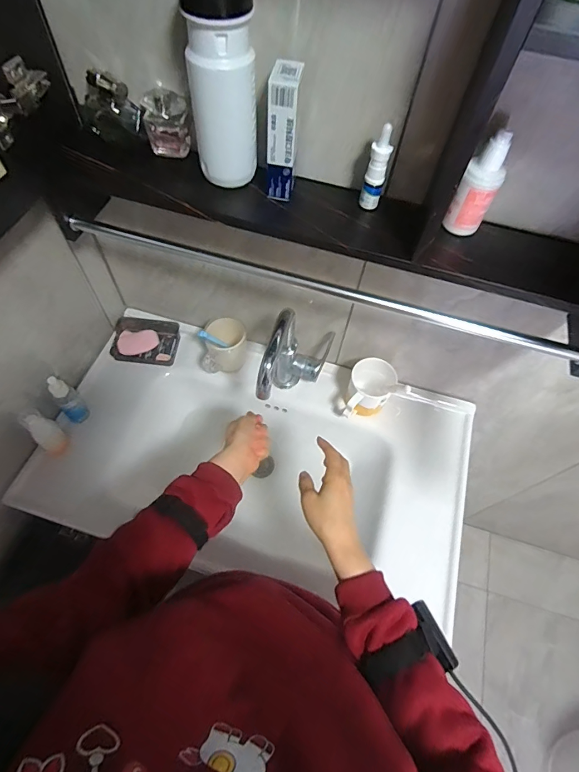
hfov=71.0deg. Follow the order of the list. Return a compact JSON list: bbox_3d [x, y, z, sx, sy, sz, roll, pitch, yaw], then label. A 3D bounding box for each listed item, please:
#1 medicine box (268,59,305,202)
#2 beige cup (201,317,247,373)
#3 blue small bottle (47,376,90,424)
[{"bbox_3d":[-0.007,-0.285,0.464,0.031,0.129,0.038,10,60,2],"label":"medicine box"},{"bbox_3d":[-0.132,-0.077,0.838,0.082,0.111,0.088,2,60,-3],"label":"beige cup"},{"bbox_3d":[-0.404,0.030,0.748,0.037,0.132,0.034,2,60,-3],"label":"blue small bottle"}]

